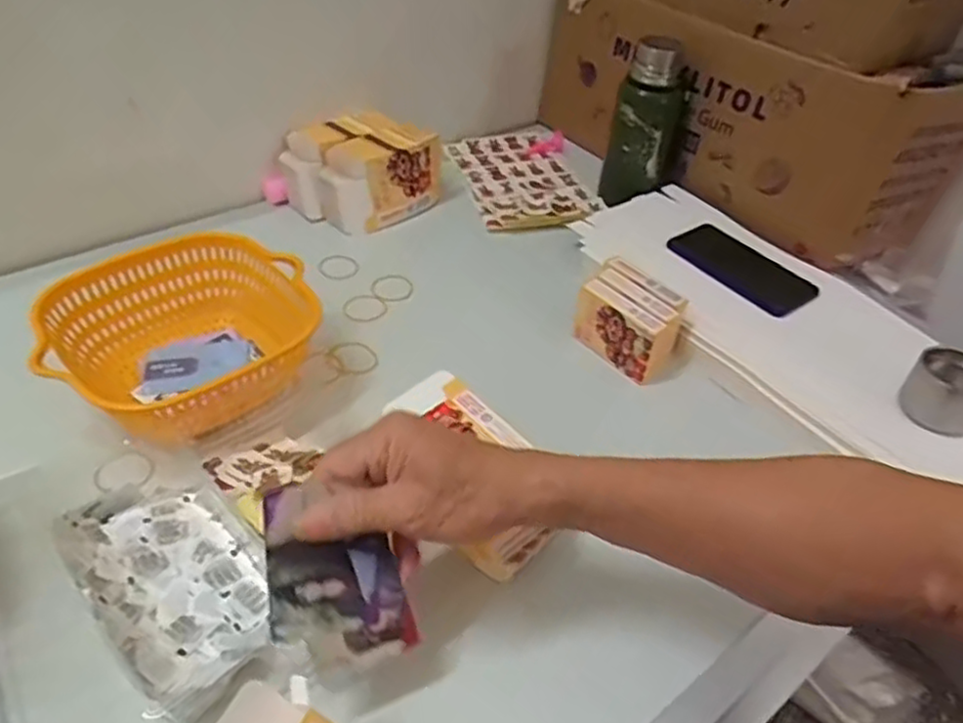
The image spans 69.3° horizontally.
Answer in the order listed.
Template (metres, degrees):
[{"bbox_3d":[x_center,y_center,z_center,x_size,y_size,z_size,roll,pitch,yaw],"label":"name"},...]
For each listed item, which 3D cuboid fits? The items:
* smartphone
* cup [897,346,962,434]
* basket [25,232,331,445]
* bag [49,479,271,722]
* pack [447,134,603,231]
[{"bbox_3d":[0.292,-0.106,0.778,0.083,0.014,0.161,-23,50,-27],"label":"smartphone"},{"bbox_3d":[0.410,0.024,0.613,0.064,0.055,0.061,3,43,-3],"label":"cup"},{"bbox_3d":[-0.247,-0.016,0.594,0.222,0.085,0.194,-29,53,-31],"label":"basket"},{"bbox_3d":[-0.206,0.141,0.471,0.106,0.044,0.184,-31,54,-32],"label":"bag"},{"bbox_3d":[0.055,-0.257,0.973,0.161,0.013,0.275,-7,41,-15],"label":"pack"}]

